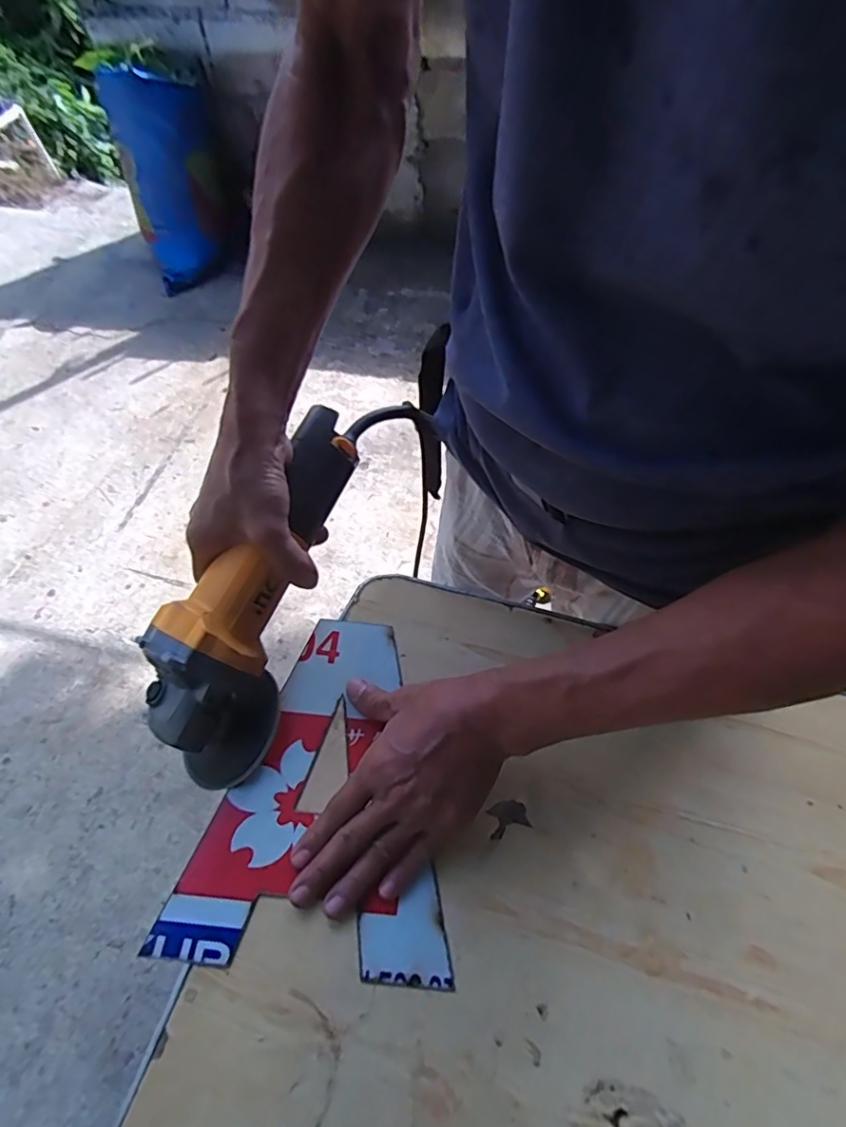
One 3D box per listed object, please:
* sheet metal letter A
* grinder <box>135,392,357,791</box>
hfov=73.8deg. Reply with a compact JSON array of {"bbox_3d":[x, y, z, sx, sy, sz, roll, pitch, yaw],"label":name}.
[{"bbox_3d":[-0.070,0.157,0.423,0.183,0.008,0.244,7,57,-2],"label":"sheet metal letter A"},{"bbox_3d":[-0.125,0.019,0.412,0.085,0.077,0.283,19,81,12],"label":"grinder"}]

